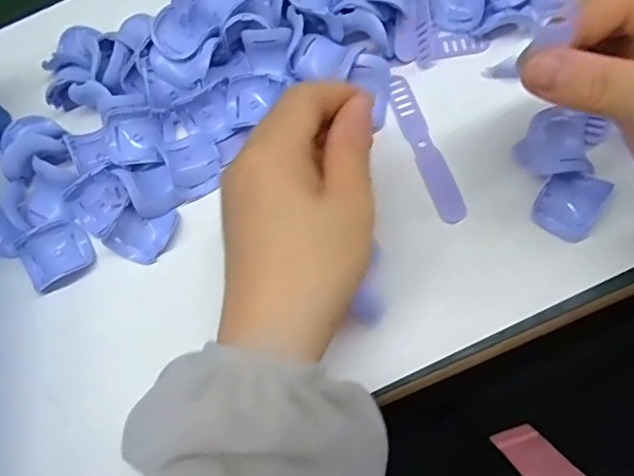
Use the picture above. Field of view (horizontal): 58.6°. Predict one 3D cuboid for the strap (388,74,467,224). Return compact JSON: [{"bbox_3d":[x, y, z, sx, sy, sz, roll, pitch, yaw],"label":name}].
[{"bbox_3d":[0.061,-0.052,0.322,0.017,0.004,0.093,-22,73,0],"label":"strap"}]

